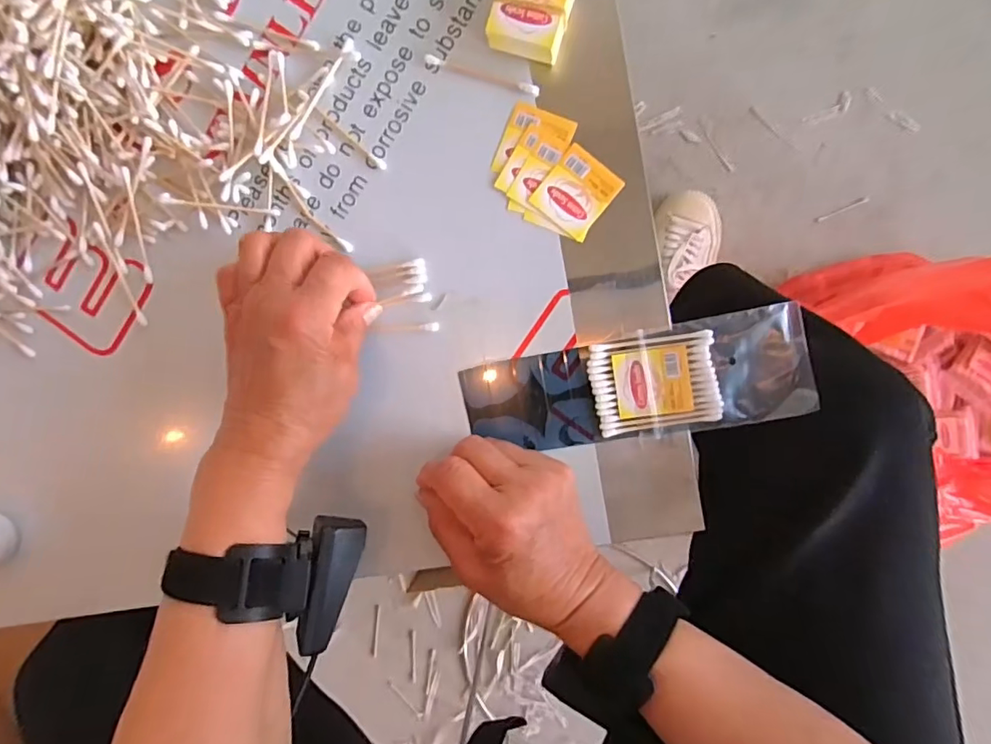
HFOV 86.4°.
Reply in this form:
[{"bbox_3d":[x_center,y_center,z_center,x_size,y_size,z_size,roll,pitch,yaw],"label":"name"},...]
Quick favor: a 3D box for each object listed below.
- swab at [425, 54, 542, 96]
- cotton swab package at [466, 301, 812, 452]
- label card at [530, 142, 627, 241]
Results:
[{"bbox_3d":[-0.008,-0.180,0.319,0.071,0.004,0.006,18,95,3],"label":"swab"},{"bbox_3d":[0.083,0.010,0.319,0.200,0.011,0.062,-11,93,5],"label":"cotton swab package"},{"bbox_3d":[0.050,-0.109,0.318,0.040,0.004,0.044,40,96,1],"label":"label card"}]

